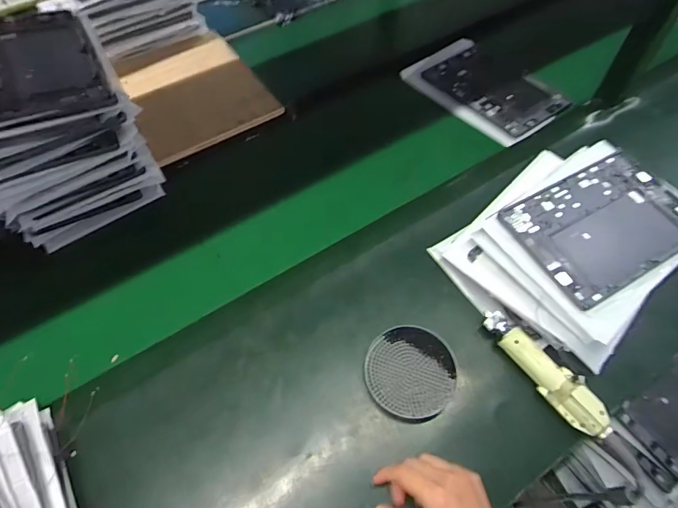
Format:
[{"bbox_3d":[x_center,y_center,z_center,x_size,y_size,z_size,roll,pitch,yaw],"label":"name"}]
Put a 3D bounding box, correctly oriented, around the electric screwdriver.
[{"bbox_3d":[0.254,0.144,0.515,0.036,0.028,0.179,-31,62,-19],"label":"electric screwdriver"}]

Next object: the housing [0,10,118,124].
[{"bbox_3d":[-0.420,-0.256,0.552,0.171,0.012,0.257,-23,59,-21],"label":"housing"}]

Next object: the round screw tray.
[{"bbox_3d":[0.092,0.147,0.529,0.110,0.016,0.113,2,57,1],"label":"round screw tray"}]

